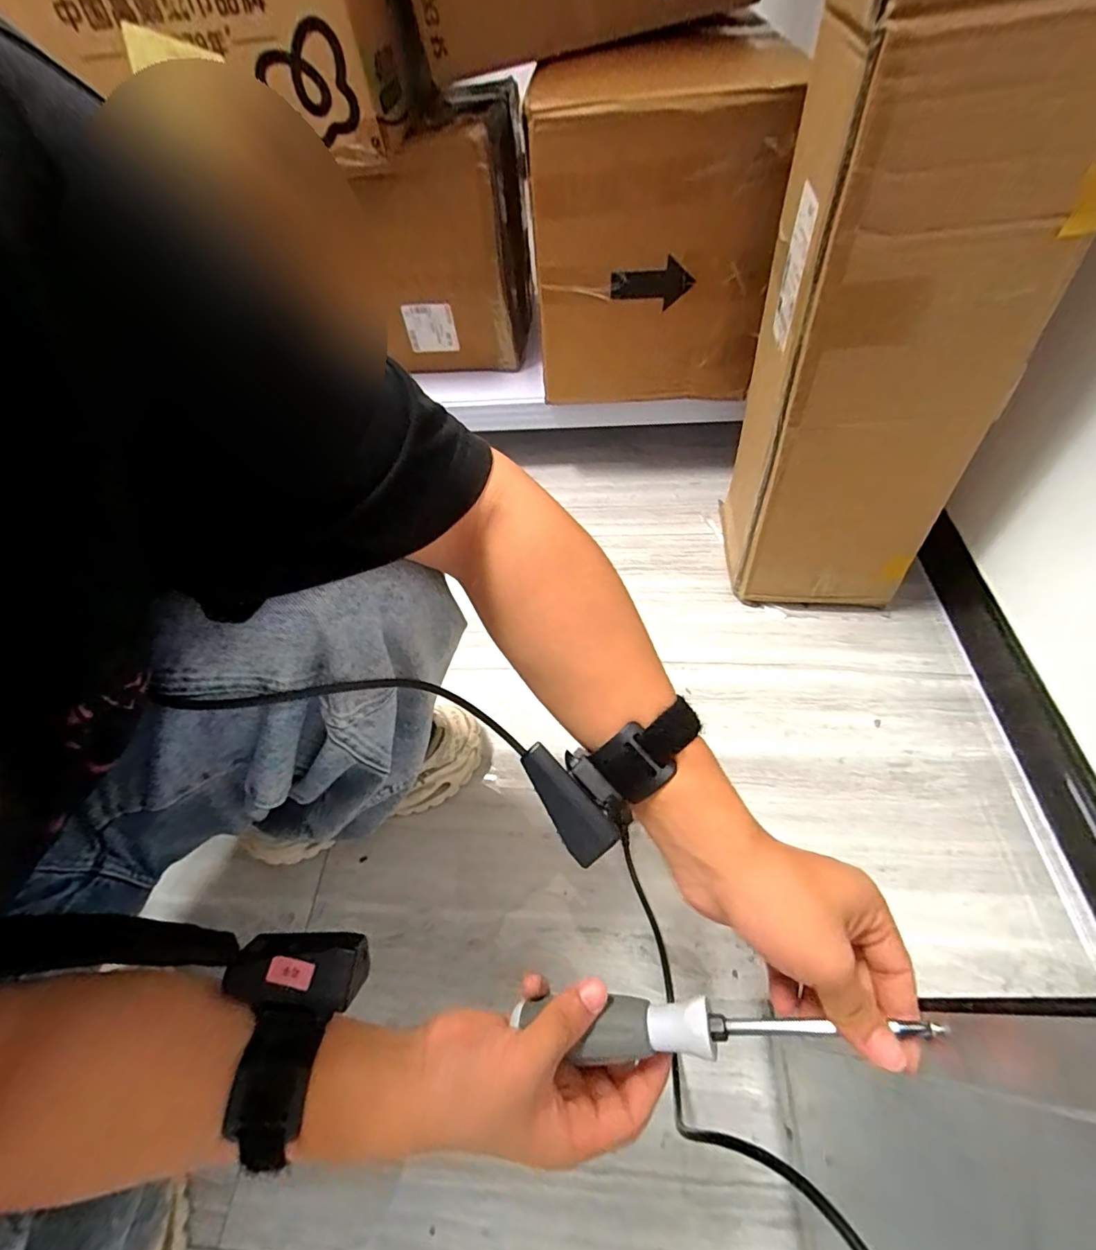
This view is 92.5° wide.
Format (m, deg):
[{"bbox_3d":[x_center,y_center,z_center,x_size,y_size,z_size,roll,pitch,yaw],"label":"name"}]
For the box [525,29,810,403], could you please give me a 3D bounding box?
[{"bbox_3d":[0.136,-0.502,0.698,0.290,0.343,0.195,4,57,5],"label":"box"}]

